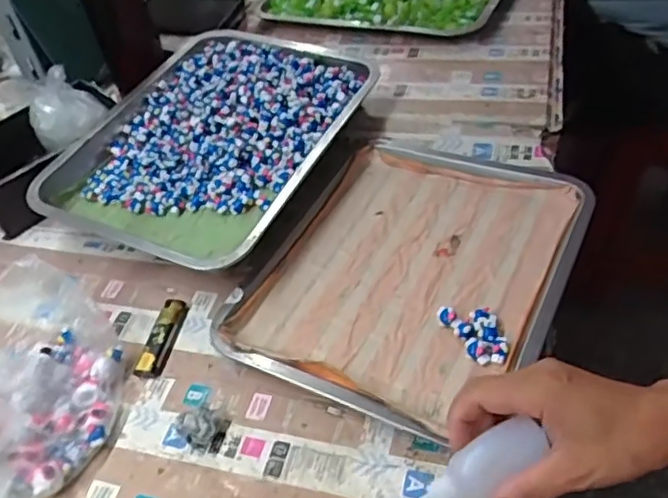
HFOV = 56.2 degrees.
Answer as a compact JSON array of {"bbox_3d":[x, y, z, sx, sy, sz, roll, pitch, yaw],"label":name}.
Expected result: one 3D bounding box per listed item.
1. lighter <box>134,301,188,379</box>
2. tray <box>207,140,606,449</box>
[{"bbox_3d":[-0.152,0.079,0.559,0.021,0.015,0.080,4,46,13],"label":"lighter"},{"bbox_3d":[0.070,0.018,0.576,0.257,0.048,0.303,17,51,24],"label":"tray"}]

